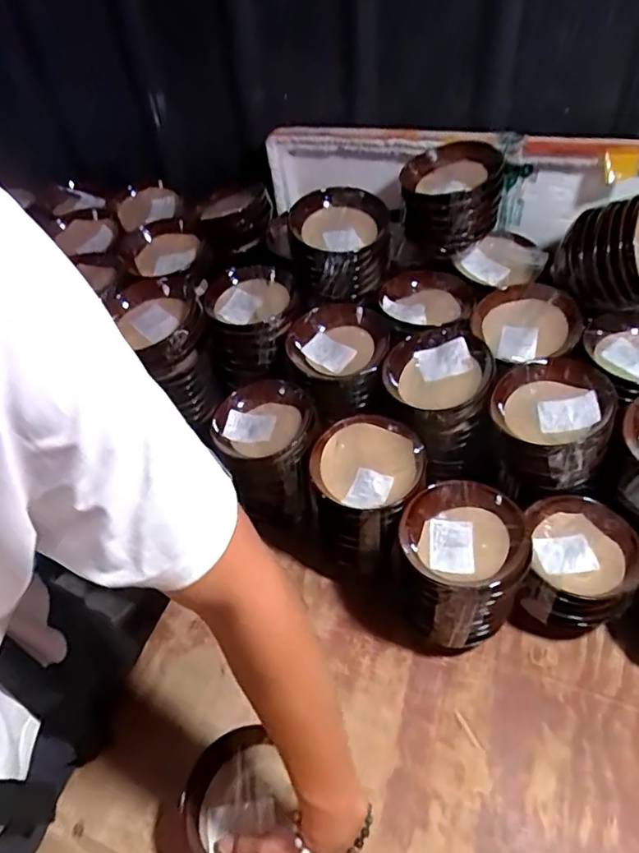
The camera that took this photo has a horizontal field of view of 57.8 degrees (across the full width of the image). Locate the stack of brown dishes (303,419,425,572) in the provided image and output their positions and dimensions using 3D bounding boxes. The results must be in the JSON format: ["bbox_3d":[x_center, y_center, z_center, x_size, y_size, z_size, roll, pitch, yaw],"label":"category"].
[{"bbox_3d":[0.063,0.097,0.777,0.138,0.164,0.147,14,51,17],"label":"stack of brown dishes"}]

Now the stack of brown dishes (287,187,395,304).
[{"bbox_3d":[0.027,-0.259,0.837,0.127,0.113,0.130,14,51,17],"label":"stack of brown dishes"}]

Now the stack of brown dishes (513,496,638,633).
[{"bbox_3d":[0.320,0.186,0.737,0.129,0.131,0.138,9,50,14],"label":"stack of brown dishes"}]

